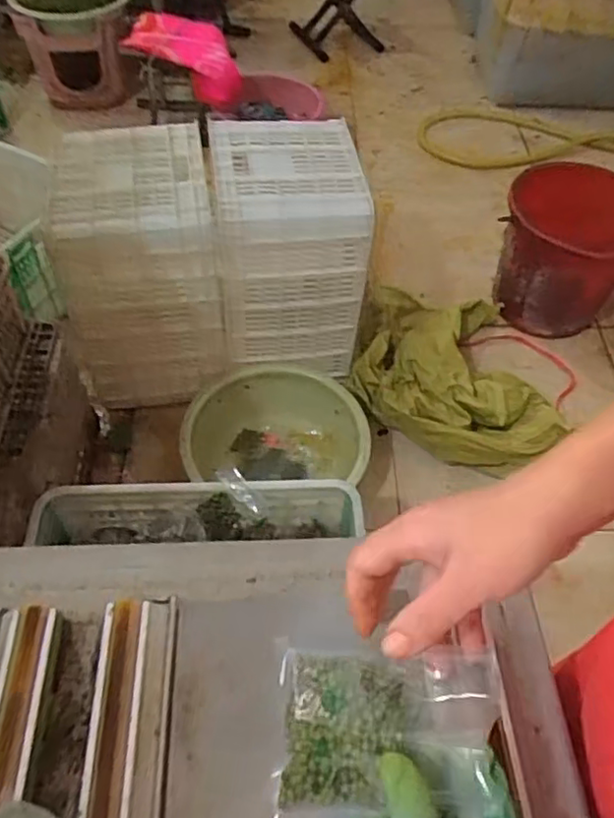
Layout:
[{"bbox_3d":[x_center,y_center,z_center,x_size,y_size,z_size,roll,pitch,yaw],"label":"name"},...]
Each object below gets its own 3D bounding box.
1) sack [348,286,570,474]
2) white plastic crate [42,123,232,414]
[{"bbox_3d":[0.364,-0.120,1.539,0.477,0.174,0.537,12,53,6],"label":"sack"},{"bbox_3d":[-0.334,-0.275,1.364,0.312,0.456,0.311,-2,53,-5],"label":"white plastic crate"}]

